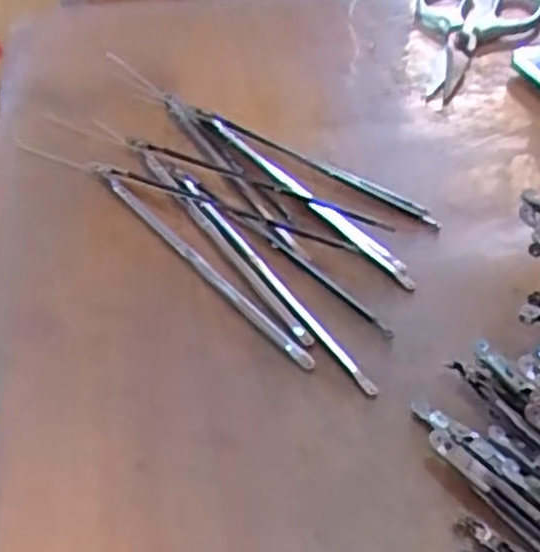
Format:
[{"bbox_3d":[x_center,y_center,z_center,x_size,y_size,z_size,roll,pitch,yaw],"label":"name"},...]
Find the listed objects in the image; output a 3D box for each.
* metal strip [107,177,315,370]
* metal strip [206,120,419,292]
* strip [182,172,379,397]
[{"bbox_3d":[-0.034,-0.007,0.371,0.010,0.004,0.171,-26,47,-26],"label":"metal strip"},{"bbox_3d":[0.014,-0.046,0.406,0.013,0.009,0.178,-27,48,-27],"label":"metal strip"},{"bbox_3d":[-0.004,-0.005,0.364,0.008,0.008,0.179,-22,45,-23],"label":"strip"}]

